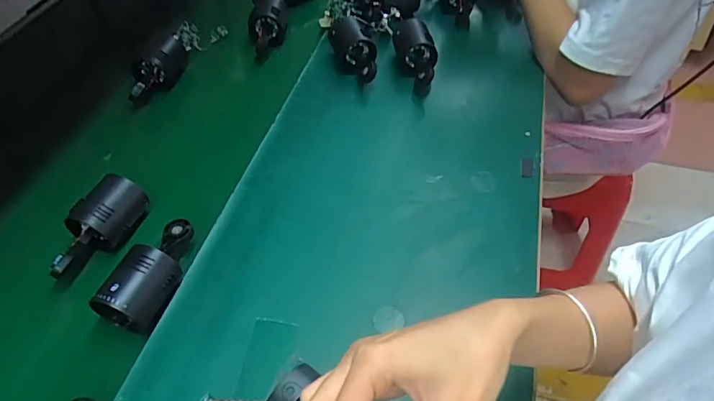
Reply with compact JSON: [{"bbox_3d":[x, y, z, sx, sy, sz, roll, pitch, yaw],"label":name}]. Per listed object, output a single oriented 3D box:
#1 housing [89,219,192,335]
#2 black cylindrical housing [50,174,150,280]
[{"bbox_3d":[-0.194,0.068,0.458,0.046,0.047,0.121,14,52,12],"label":"housing"},{"bbox_3d":[-0.275,0.031,0.500,0.049,0.048,0.114,21,54,17],"label":"black cylindrical housing"}]

